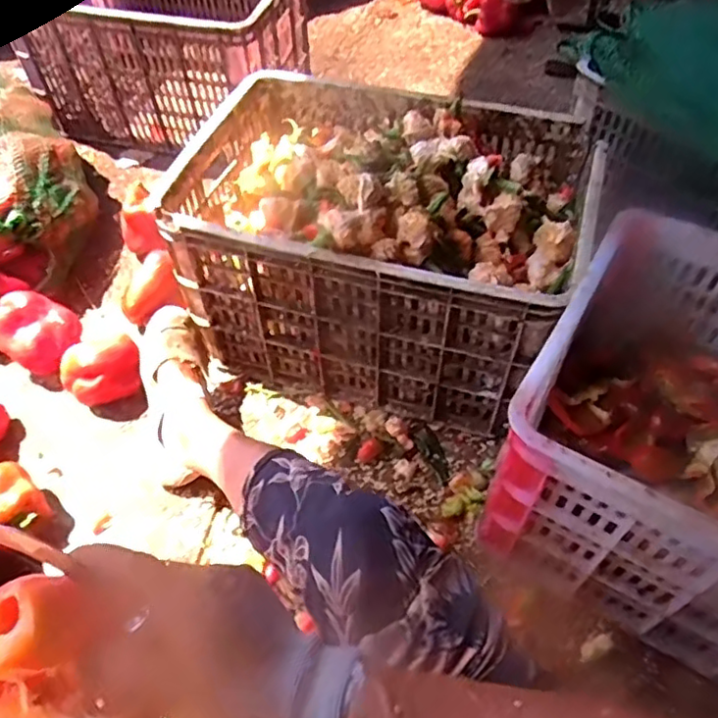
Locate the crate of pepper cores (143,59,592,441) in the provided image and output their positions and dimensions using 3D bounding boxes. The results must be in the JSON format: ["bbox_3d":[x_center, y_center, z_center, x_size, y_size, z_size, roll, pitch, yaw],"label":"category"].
[{"bbox_3d":[0.031,-0.167,0.890,0.495,0.306,0.353,14,54,11],"label":"crate of pepper cores"}]

